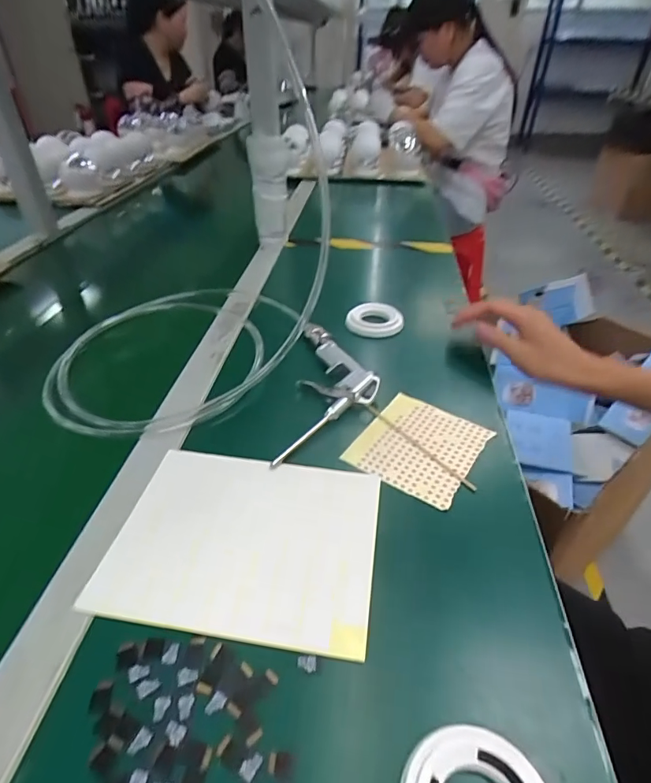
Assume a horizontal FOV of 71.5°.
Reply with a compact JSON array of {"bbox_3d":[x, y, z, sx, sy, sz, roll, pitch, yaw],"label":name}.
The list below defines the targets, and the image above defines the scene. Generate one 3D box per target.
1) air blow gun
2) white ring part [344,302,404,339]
[{"bbox_3d":[0.009,-0.006,0.462,0.087,0.021,0.207,4,39,4],"label":"air blow gun"},{"bbox_3d":[0.065,-0.091,0.587,0.070,0.023,0.070,-3,39,-5],"label":"white ring part"}]

